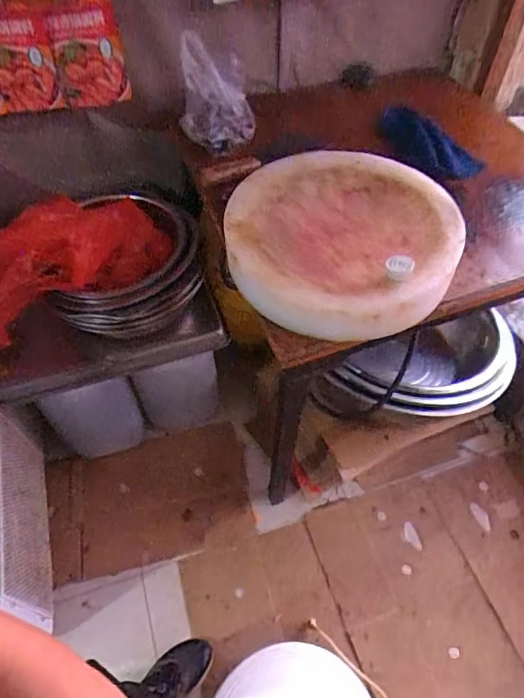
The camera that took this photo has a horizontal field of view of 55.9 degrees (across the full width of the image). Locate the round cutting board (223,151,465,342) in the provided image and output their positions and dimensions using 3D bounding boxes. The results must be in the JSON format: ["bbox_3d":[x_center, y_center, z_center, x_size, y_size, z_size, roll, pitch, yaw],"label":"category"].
[{"bbox_3d":[0.148,-0.216,0.945,0.403,0.115,0.415,0,54,1],"label":"round cutting board"}]

